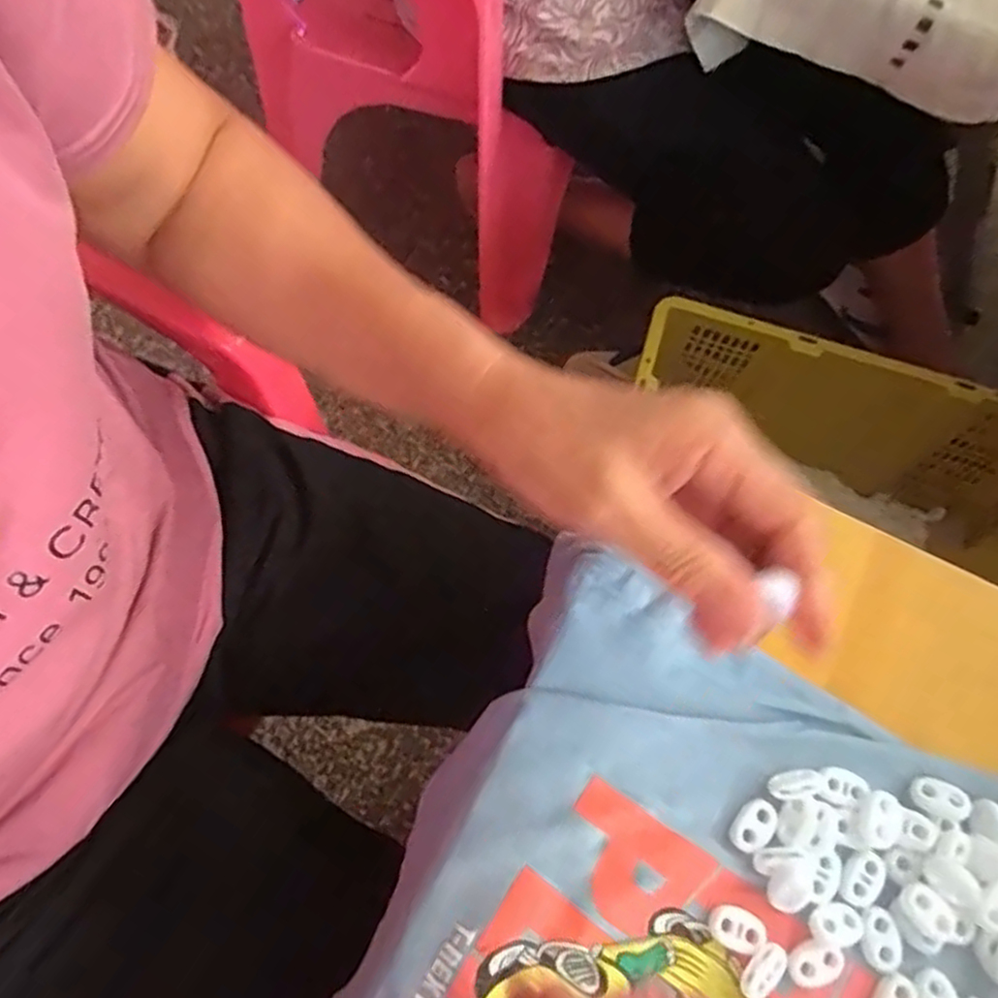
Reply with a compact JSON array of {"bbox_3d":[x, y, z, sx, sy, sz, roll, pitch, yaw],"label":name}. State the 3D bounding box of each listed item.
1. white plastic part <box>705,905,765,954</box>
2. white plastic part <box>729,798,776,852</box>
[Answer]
[{"bbox_3d":[0.095,0.172,0.292,0.022,0.004,0.015,16,70,5],"label":"white plastic part"},{"bbox_3d":[0.107,0.137,0.304,0.015,0.004,0.022,34,72,11],"label":"white plastic part"}]

